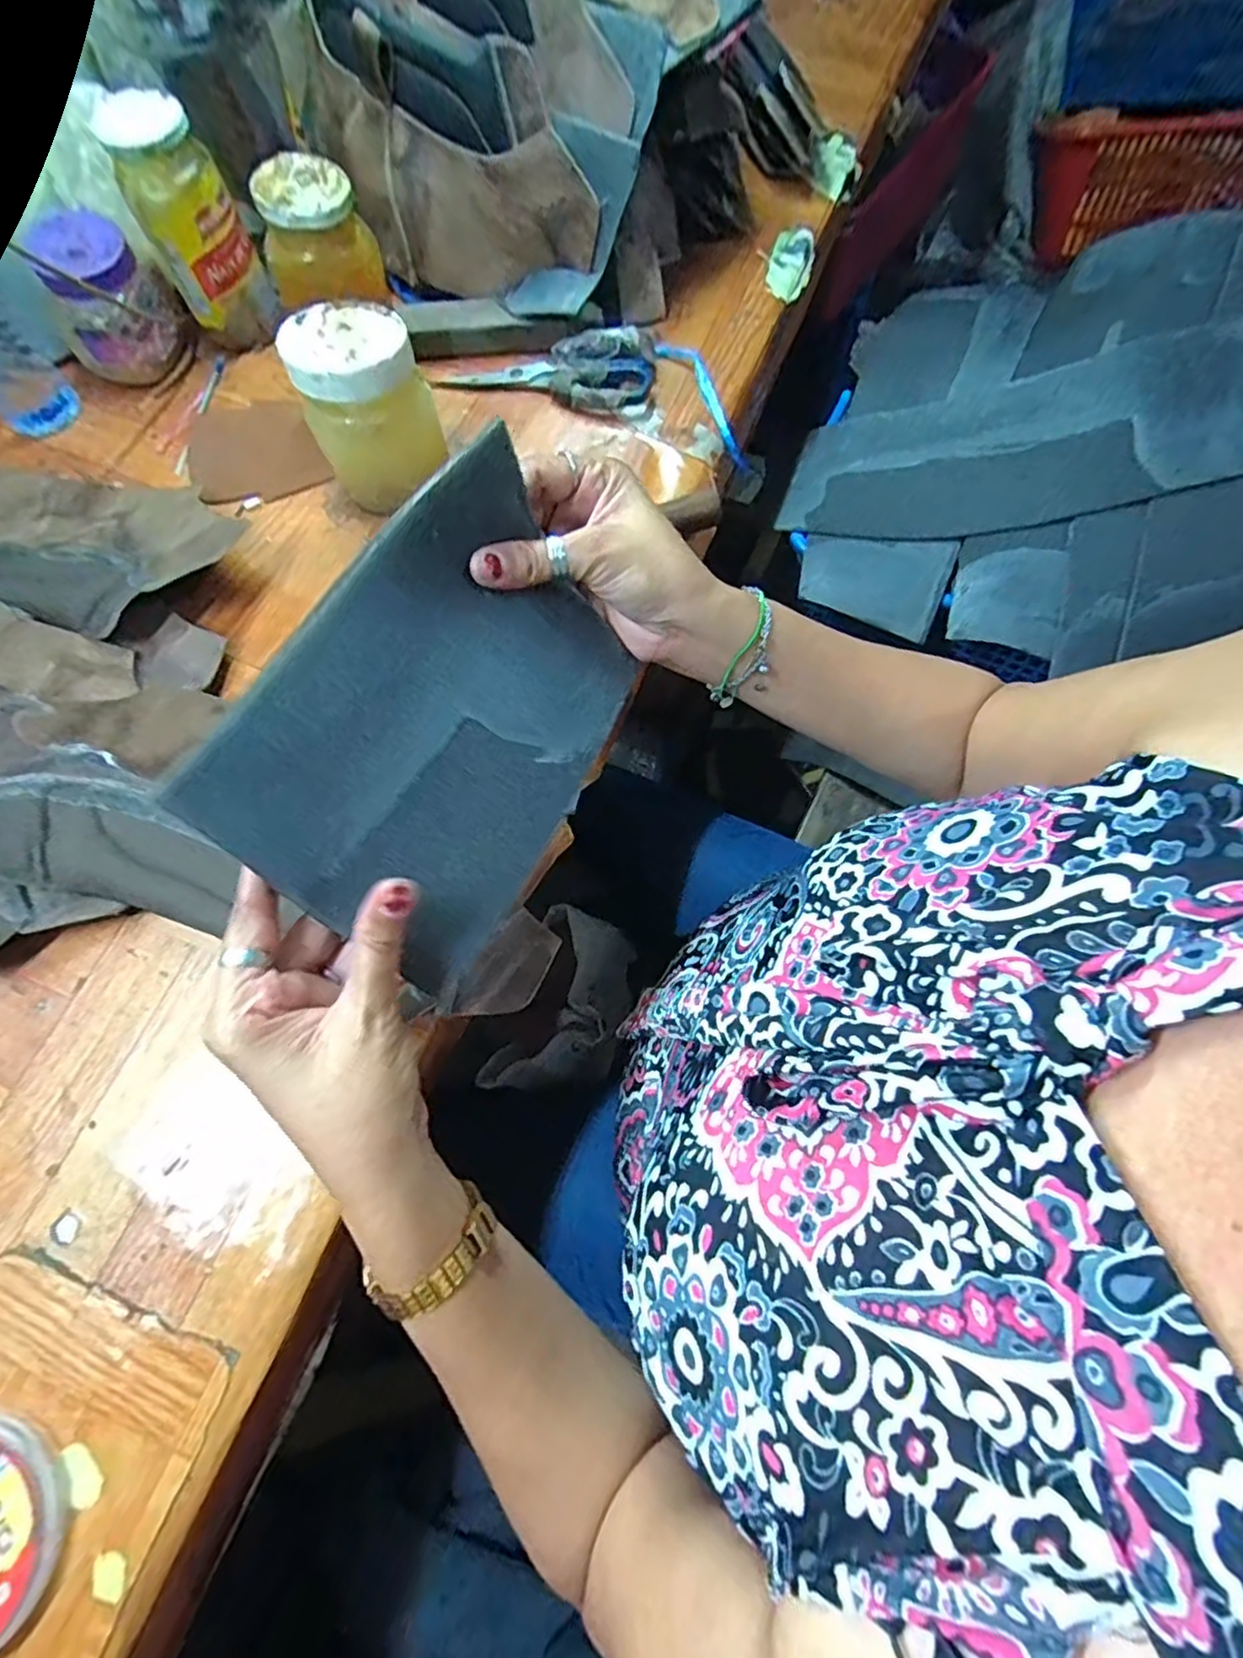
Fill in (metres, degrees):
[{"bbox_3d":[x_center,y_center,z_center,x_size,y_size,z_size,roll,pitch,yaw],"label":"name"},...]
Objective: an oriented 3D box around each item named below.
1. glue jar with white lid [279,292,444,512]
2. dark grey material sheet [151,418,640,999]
[{"bbox_3d":[-0.174,-0.291,0.461,0.082,0.108,0.086,0,70,0],"label":"glue jar with white lid"},{"bbox_3d":[-0.072,-0.048,0.288,0.134,0.022,0.195,40,71,-27],"label":"dark grey material sheet"}]

